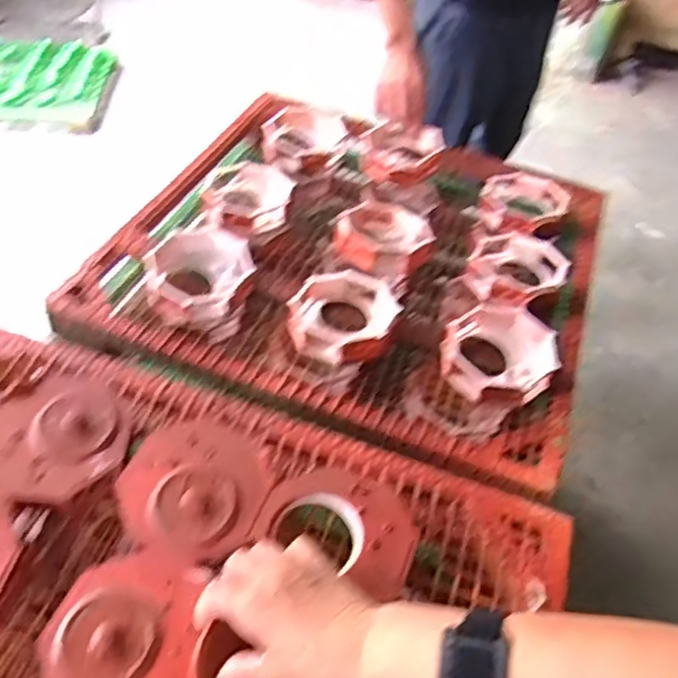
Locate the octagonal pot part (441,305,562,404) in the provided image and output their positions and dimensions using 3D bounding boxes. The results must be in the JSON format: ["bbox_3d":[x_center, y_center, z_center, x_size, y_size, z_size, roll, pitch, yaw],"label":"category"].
[{"bbox_3d":[0.184,0.019,0.761,0.125,0.043,0.142,21,48,14],"label":"octagonal pot part"}]

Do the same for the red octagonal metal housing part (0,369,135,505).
[{"bbox_3d":[-0.237,0.076,0.556,0.115,0.033,0.121,-24,53,-25],"label":"red octagonal metal housing part"}]

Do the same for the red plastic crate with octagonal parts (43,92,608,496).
[{"bbox_3d":[0.039,-0.121,0.922,0.596,0.121,0.606,18,48,11],"label":"red plastic crate with octagonal parts"}]

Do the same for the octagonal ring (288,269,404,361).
[{"bbox_3d":[0.006,-0.023,0.772,0.119,0.048,0.125,21,48,14],"label":"octagonal ring"}]

